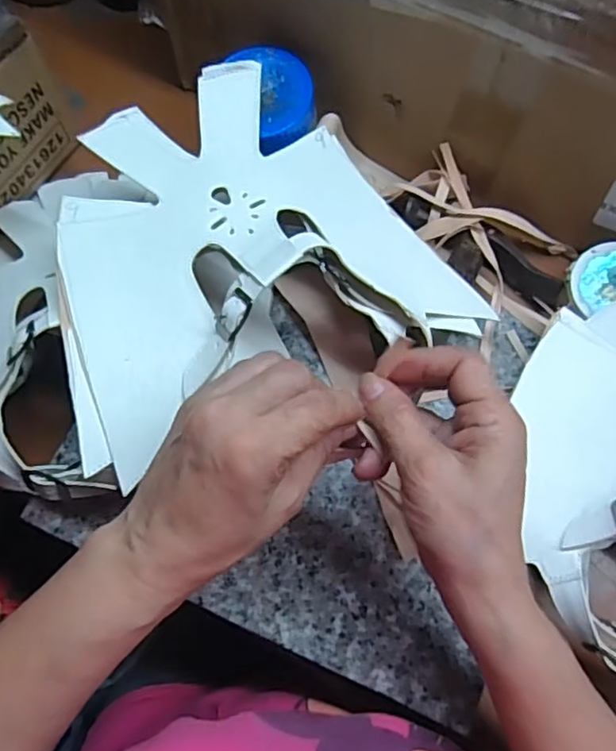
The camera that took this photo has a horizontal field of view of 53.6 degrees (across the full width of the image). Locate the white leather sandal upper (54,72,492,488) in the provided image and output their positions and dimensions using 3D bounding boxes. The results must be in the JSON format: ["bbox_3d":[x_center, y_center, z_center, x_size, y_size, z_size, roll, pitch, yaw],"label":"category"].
[{"bbox_3d":[-0.042,-0.089,0.364,0.247,0.061,0.215,-24,76,-15],"label":"white leather sandal upper"}]

